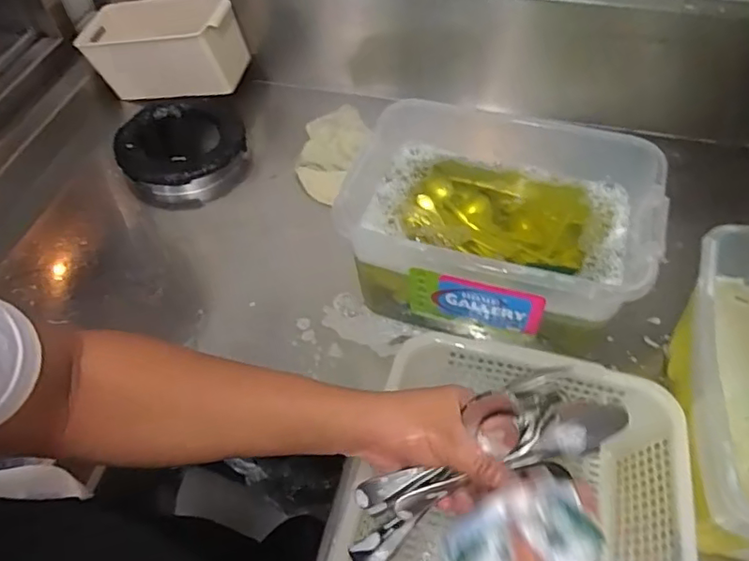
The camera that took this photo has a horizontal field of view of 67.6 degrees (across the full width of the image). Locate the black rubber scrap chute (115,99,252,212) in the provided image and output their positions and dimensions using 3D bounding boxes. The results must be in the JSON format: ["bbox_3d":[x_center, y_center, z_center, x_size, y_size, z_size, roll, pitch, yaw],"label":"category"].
[{"bbox_3d":[-0.335,-0.234,0.985,0.208,0.068,0.208,-13,55,-8],"label":"black rubber scrap chute"}]

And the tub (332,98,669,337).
[{"bbox_3d":[0.154,-0.068,0.718,0.365,0.165,0.250,11,55,10],"label":"tub"}]

